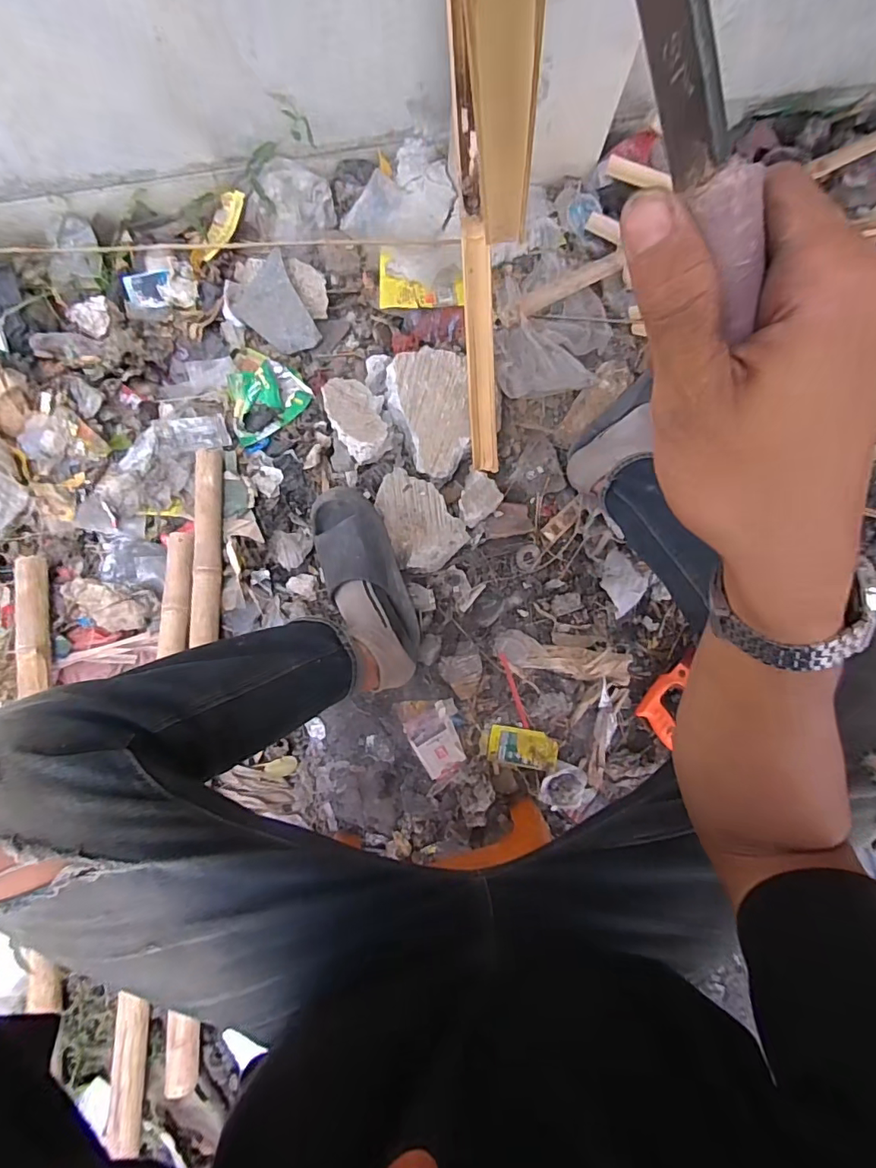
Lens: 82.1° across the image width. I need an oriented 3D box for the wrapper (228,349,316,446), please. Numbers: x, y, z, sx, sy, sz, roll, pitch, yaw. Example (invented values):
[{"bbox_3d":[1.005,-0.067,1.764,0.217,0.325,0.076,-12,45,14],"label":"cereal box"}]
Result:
[{"bbox_3d":[-0.321,-0.346,0.886,0.151,0.037,0.166,-35,86,-6],"label":"wrapper"}]

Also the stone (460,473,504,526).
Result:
[{"bbox_3d":[0.068,-0.139,0.822,0.064,0.040,0.089,25,83,1],"label":"stone"}]

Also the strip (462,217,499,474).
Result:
[{"bbox_3d":[0.063,-0.322,0.732,0.042,0.333,0.024,-11,40,-4],"label":"strip"}]

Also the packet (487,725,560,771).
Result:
[{"bbox_3d":[0.136,0.261,0.801,0.108,0.010,0.057,10,83,-1],"label":"packet"}]

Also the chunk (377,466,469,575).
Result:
[{"bbox_3d":[-0.040,-0.098,0.810,0.117,0.047,0.160,-42,86,-6],"label":"chunk"}]

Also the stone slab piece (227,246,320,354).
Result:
[{"bbox_3d":[-0.274,-0.481,0.890,0.145,0.019,0.119,43,108,-12],"label":"stone slab piece"}]

